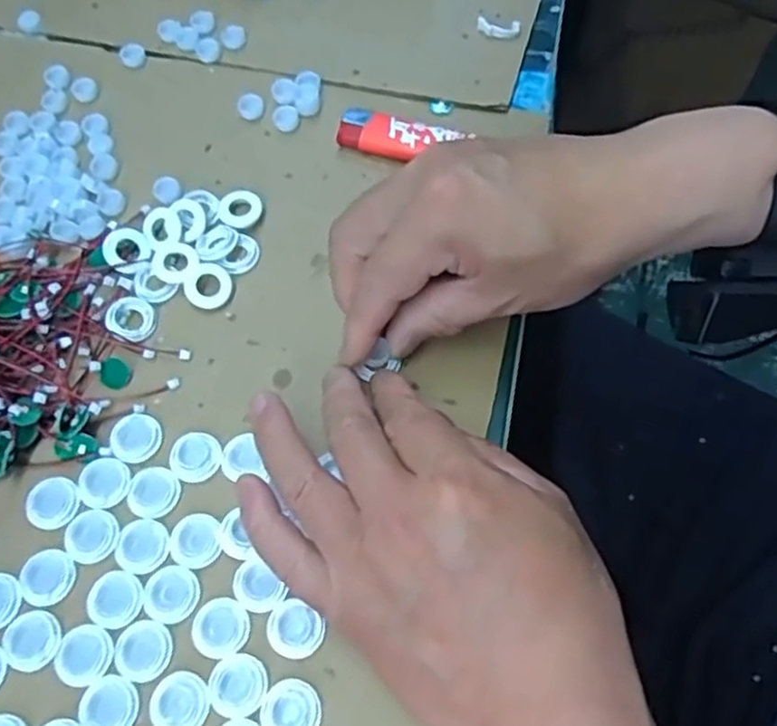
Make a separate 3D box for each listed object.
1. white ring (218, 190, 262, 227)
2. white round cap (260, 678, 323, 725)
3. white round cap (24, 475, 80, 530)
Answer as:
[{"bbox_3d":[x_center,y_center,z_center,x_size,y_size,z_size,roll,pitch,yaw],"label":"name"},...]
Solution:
[{"bbox_3d":[-0.078,-0.080,0.380,0.022,0.006,0.022,-1,65,2],"label":"white ring"},{"bbox_3d":[-0.037,0.134,0.277,0.023,0.004,0.022,-1,65,2],"label":"white round cap"},{"bbox_3d":[-0.147,0.061,0.317,0.022,0.004,0.022,-1,65,2],"label":"white round cap"}]

